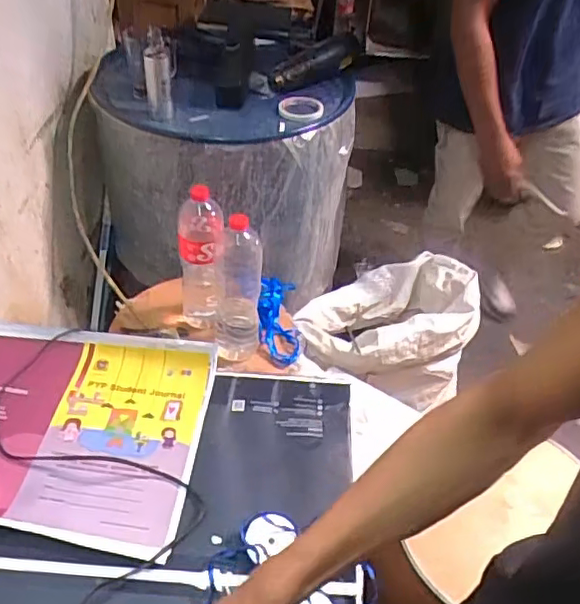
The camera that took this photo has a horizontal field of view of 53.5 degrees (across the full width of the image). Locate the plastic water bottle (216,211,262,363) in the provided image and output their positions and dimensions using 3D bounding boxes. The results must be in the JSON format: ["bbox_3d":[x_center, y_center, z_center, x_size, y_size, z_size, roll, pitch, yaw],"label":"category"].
[{"bbox_3d":[-0.097,-0.028,1.062,0.085,0.317,0.091,-1,45,-6],"label":"plastic water bottle"}]

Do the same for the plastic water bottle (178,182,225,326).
[{"bbox_3d":[-0.166,-0.072,1.089,0.087,0.308,0.075,-2,45,-7],"label":"plastic water bottle"}]

